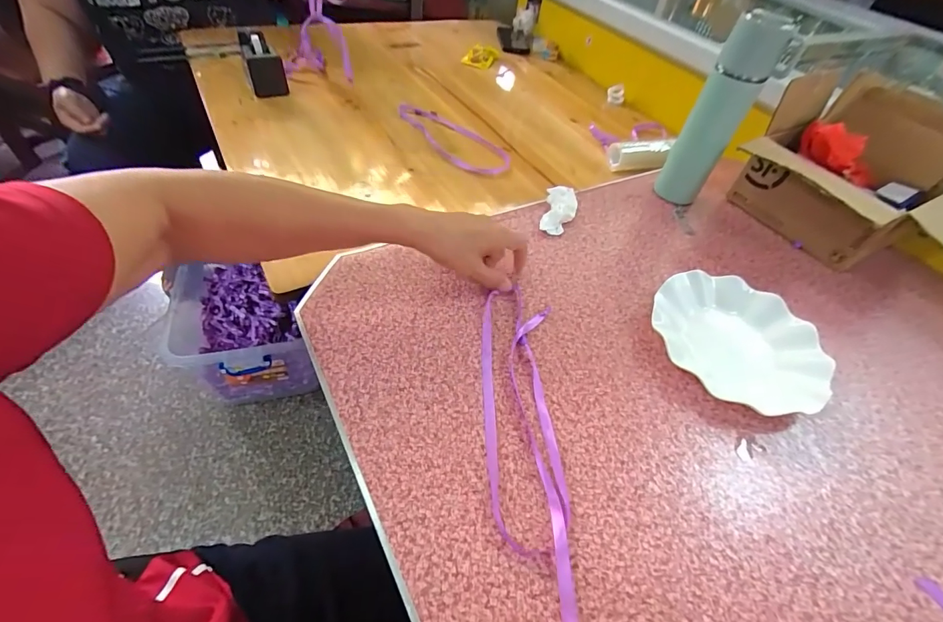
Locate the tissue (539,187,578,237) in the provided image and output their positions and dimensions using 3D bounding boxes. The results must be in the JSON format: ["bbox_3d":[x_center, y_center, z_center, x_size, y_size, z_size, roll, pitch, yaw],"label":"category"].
[{"bbox_3d":[0.125,-0.142,0.588,0.045,0.026,0.088,13,51,5],"label":"tissue"}]

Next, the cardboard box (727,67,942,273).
[{"bbox_3d":[0.530,-0.172,0.566,0.239,0.178,0.270,-26,58,-24],"label":"cardboard box"}]

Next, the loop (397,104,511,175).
[{"bbox_3d":[-0.035,-0.325,0.773,0.112,0.016,0.267,-33,62,-30],"label":"loop"}]

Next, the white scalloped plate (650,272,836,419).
[{"bbox_3d":[0.300,0.030,0.470,0.180,0.024,0.180,3,51,-4],"label":"white scalloped plate"}]

